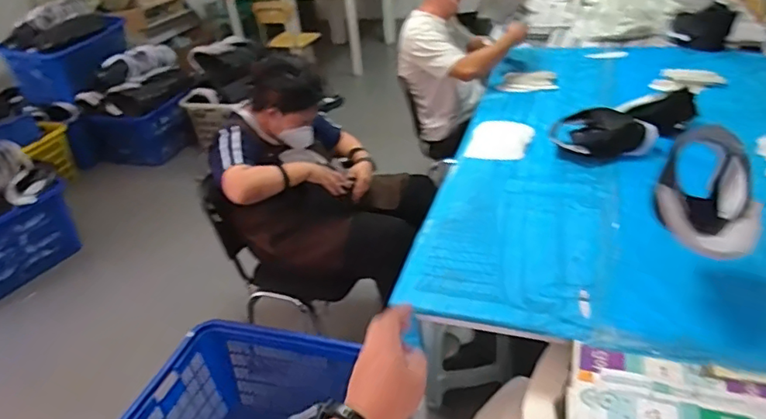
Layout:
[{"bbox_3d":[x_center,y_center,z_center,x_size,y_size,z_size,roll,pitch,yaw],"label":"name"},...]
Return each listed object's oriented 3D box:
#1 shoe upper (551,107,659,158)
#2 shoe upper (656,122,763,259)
[{"bbox_3d":[0.713,-0.241,1.762,0.322,0.117,0.149,0,34,11],"label":"shoe upper"},{"bbox_3d":[0.678,-0.035,1.179,0.188,0.141,0.291,21,70,9],"label":"shoe upper"}]

